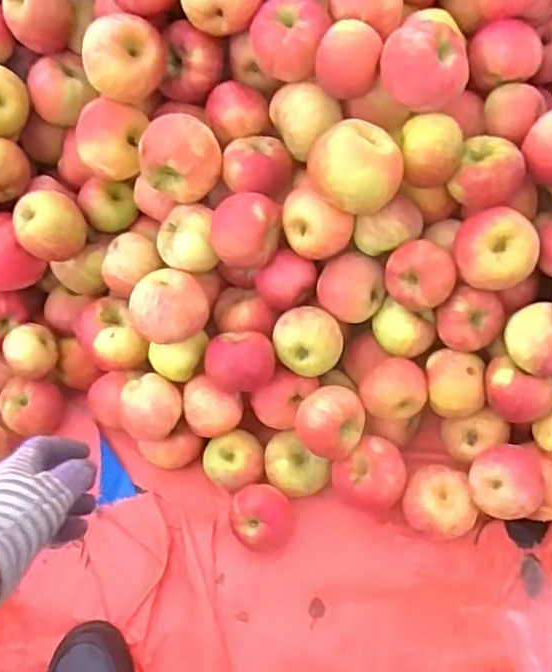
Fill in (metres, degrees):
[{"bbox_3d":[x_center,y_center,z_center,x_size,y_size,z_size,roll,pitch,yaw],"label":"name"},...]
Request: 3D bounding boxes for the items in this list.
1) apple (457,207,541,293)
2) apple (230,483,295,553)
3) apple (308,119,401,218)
[{"bbox_3d":[0.207,-0.078,0.626,0.078,0.067,0.061,22,64,14],"label":"apple"},{"bbox_3d":[-0.014,0.193,0.701,0.068,0.060,0.064,-5,61,0],"label":"apple"},{"bbox_3d":[0.074,-0.155,0.619,0.088,0.075,0.074,4,61,4],"label":"apple"}]

